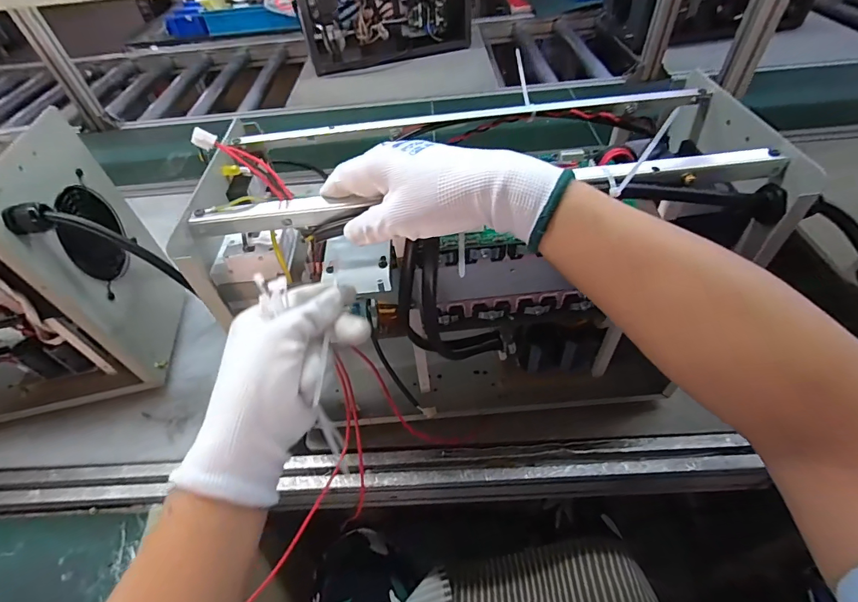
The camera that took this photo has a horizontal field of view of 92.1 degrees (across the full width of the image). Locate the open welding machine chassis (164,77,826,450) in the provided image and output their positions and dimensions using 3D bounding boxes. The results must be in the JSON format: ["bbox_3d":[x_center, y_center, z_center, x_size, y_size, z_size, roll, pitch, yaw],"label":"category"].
[{"bbox_3d":[0.050,-0.021,0.451,0.455,0.312,0.198,-8,48,-1],"label":"open welding machine chassis"}]

